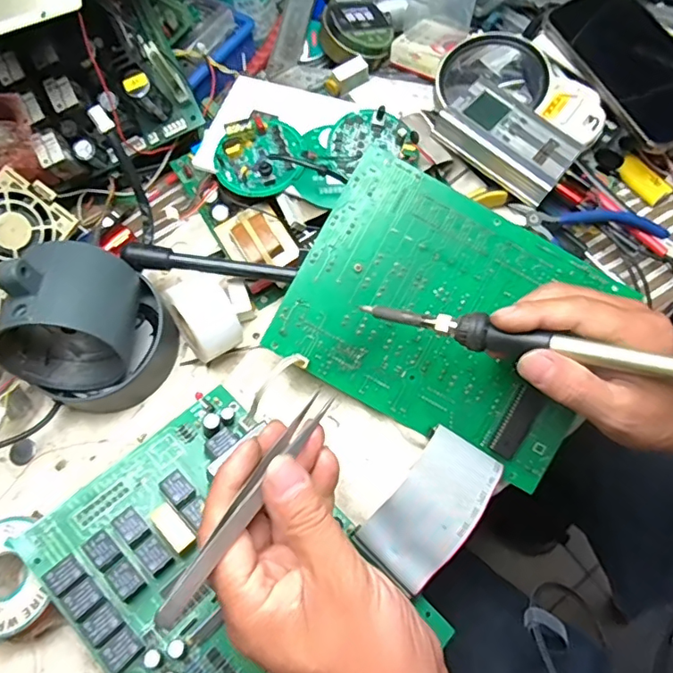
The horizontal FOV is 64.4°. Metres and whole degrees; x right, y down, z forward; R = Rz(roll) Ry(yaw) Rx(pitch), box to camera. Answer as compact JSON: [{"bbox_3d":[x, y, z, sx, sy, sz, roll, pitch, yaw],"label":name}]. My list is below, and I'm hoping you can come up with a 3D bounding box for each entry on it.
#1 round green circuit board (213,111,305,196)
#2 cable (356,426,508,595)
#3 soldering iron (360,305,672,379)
[{"bbox_3d":[-0.057,-0.144,0.414,0.062,0.023,0.073,27,71,12],"label":"round green circuit board"},{"bbox_3d":[0.062,0.106,0.337,0.051,0.032,0.094,38,74,16],"label":"cable"},{"bbox_3d":[0.117,0.005,0.304,0.214,0.015,0.017,11,68,21],"label":"soldering iron"}]

